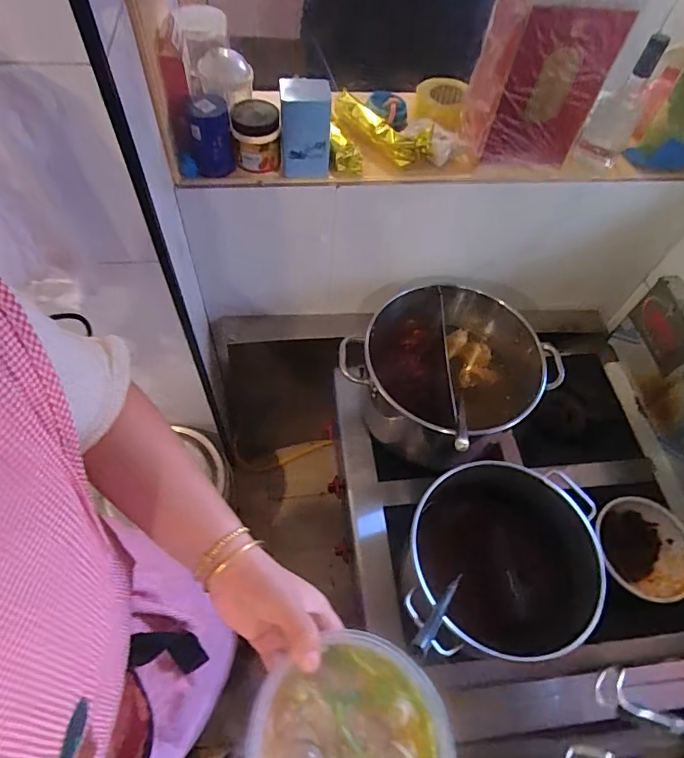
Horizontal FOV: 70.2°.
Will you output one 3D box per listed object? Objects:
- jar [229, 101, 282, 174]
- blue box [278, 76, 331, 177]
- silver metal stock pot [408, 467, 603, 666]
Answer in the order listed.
[{"bbox_3d":[-0.141,-0.411,0.816,0.078,0.089,0.082,1,58,-3],"label":"jar"},{"bbox_3d":[-0.061,-0.411,0.807,0.078,0.138,0.072,0,58,-4],"label":"blue box"},{"bbox_3d":[0.265,0.347,0.901,0.348,0.272,0.303,-8,59,-9],"label":"silver metal stock pot"}]

